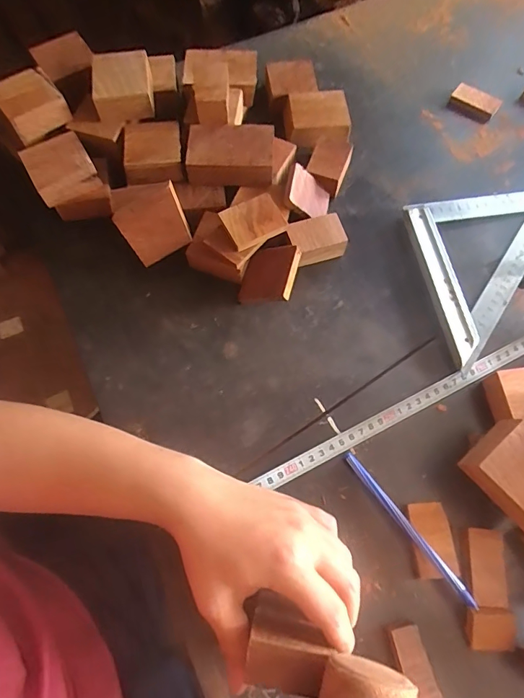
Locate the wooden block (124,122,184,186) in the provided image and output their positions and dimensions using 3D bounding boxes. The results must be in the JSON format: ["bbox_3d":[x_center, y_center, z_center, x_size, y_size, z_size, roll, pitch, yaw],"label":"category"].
[{"bbox_3d":[-0.110,-0.203,0.446,0.056,0.033,0.063,-3,68,-1],"label":"wooden block"}]

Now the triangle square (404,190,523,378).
[{"bbox_3d":[0.208,-0.106,0.445,0.146,0.016,0.240,34,73,13],"label":"triangle square"}]

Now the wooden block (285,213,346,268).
[{"bbox_3d":[0.054,-0.110,0.440,0.055,0.035,0.037,-18,69,-7],"label":"wooden block"}]

